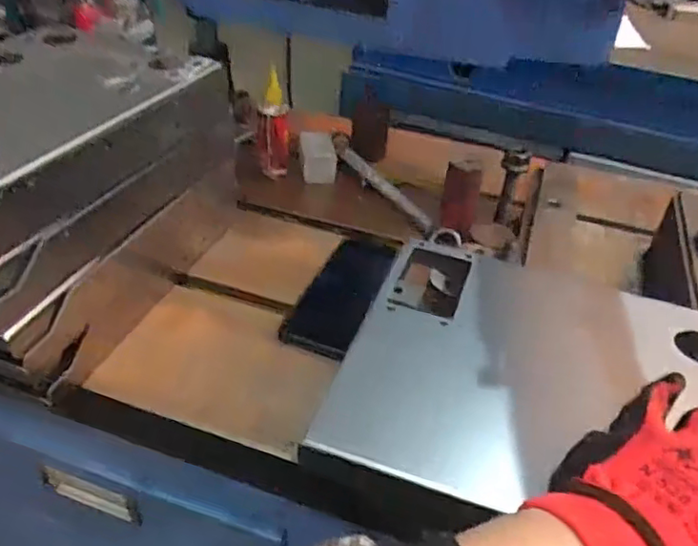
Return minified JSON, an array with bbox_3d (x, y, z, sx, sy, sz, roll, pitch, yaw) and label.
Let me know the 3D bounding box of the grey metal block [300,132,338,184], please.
[{"bbox_3d":[-0.043,-0.155,0.797,0.048,0.040,0.070,-2,38,-9],"label":"grey metal block"}]

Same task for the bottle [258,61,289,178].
[{"bbox_3d":[-0.095,-0.188,0.763,0.036,0.125,0.033,1,38,-5],"label":"bottle"}]

